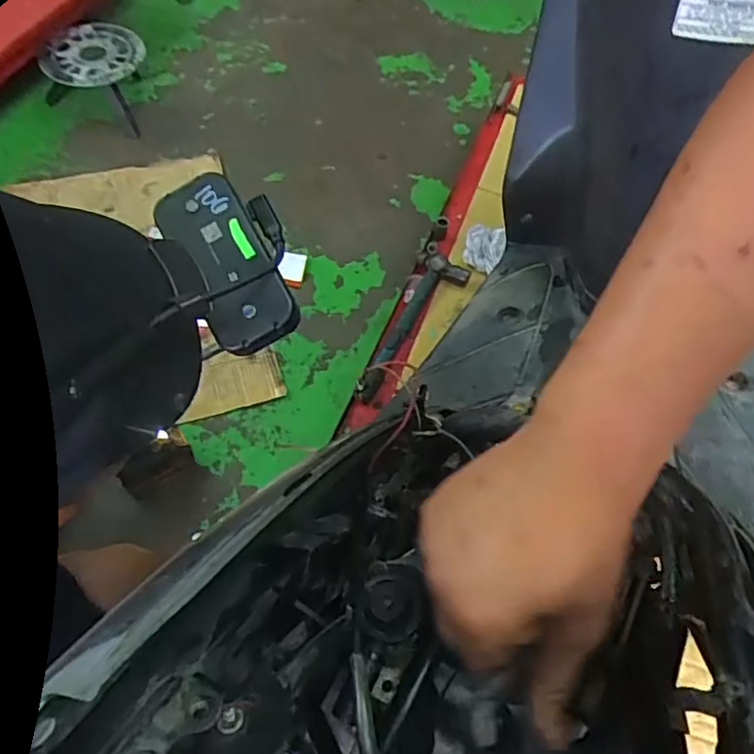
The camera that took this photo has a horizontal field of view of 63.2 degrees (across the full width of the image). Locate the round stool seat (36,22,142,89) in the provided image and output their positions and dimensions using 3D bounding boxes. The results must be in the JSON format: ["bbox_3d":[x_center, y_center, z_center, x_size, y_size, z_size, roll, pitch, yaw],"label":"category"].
[{"bbox_3d":[-0.616,-0.693,1.315,0.194,0.028,0.172,-42,75,-15],"label":"round stool seat"}]

